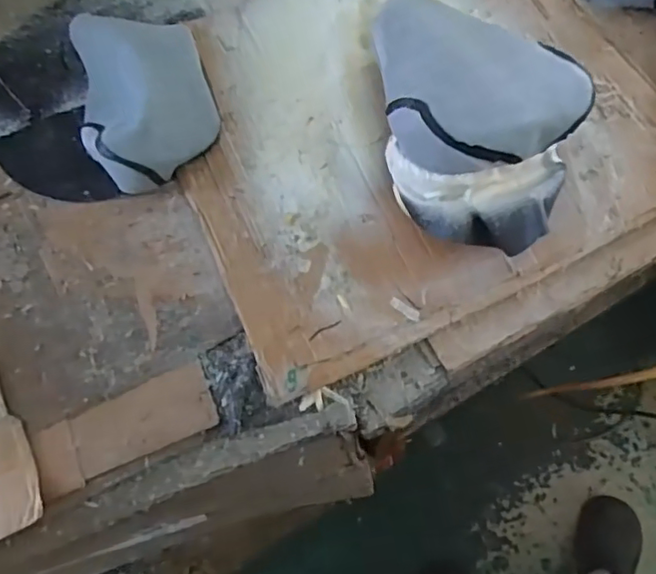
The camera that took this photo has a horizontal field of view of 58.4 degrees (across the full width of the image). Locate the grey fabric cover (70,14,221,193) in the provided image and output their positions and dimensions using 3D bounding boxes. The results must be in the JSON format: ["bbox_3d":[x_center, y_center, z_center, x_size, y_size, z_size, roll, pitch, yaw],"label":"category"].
[{"bbox_3d":[-0.250,-0.271,0.772,0.171,0.058,0.299,-18,69,-2],"label":"grey fabric cover"}]

